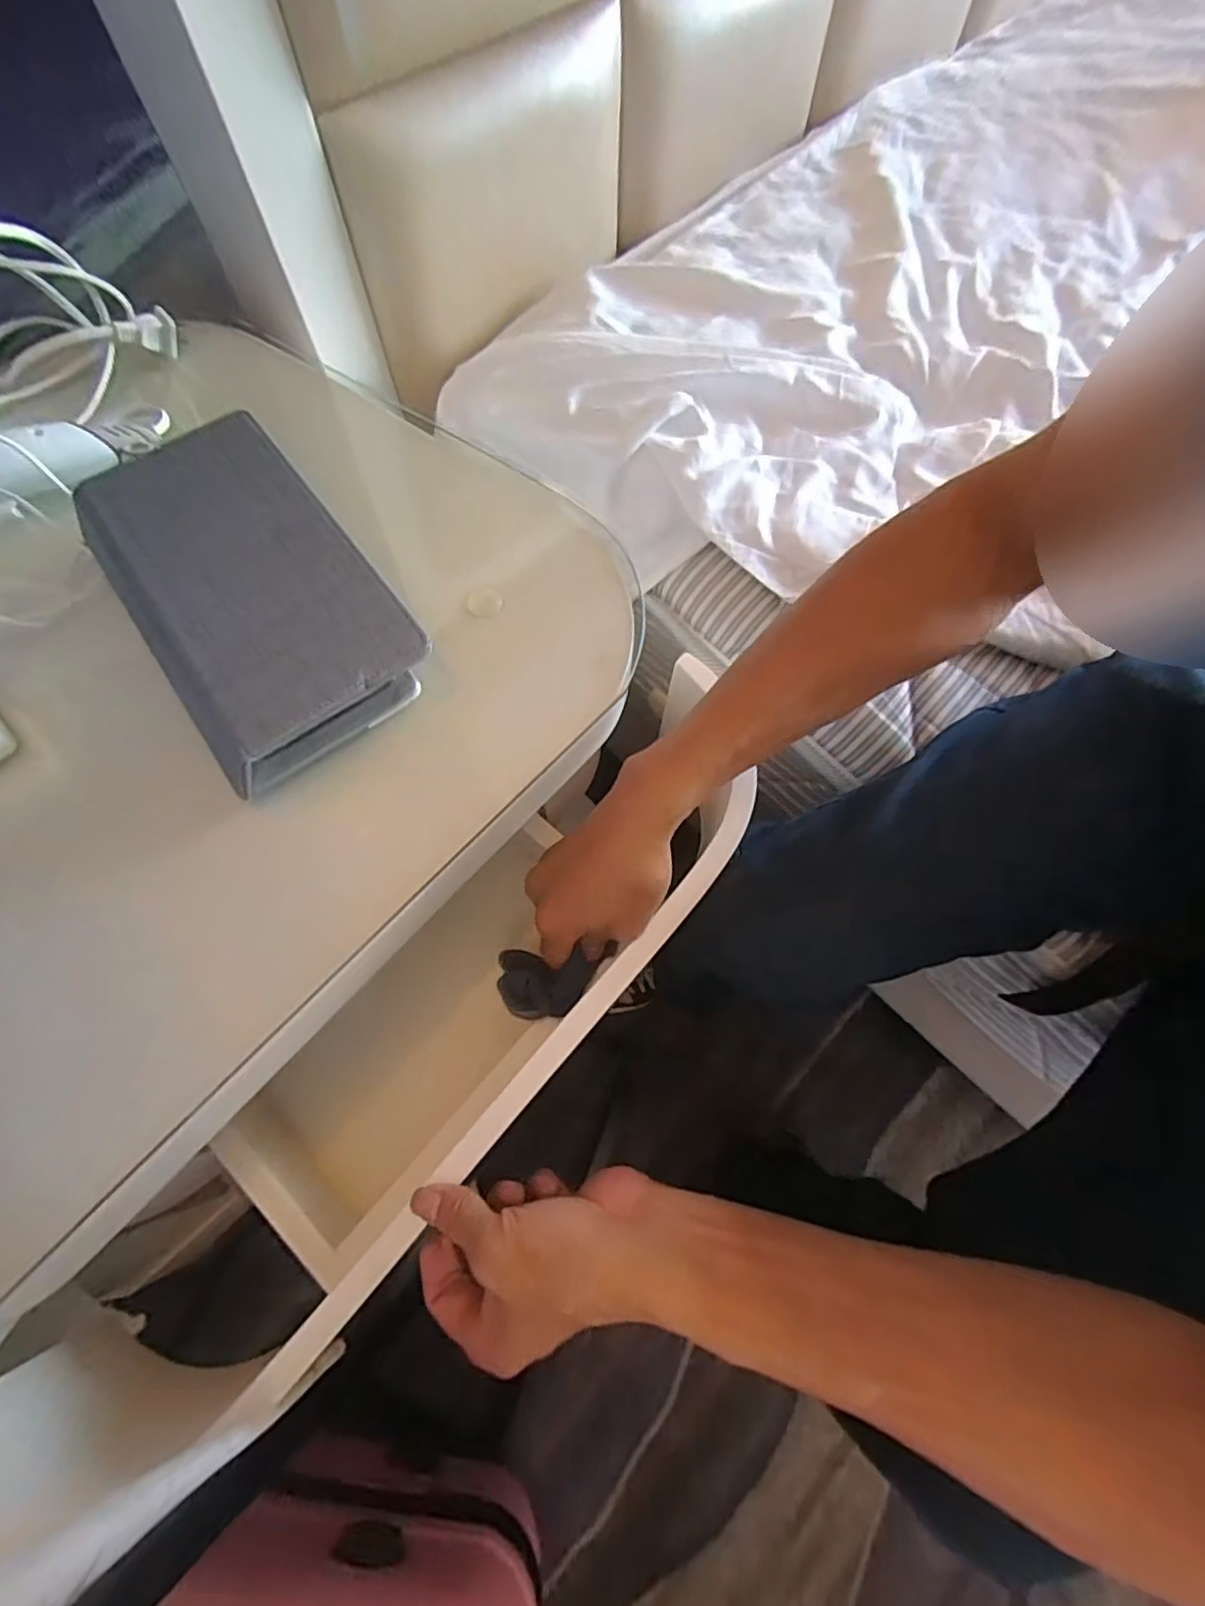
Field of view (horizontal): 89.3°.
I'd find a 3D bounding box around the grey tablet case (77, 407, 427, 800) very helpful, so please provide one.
[{"bbox_3d":[-0.212,-0.126,0.368,0.130,0.038,0.225,-37,74,-14],"label":"grey tablet case"}]

